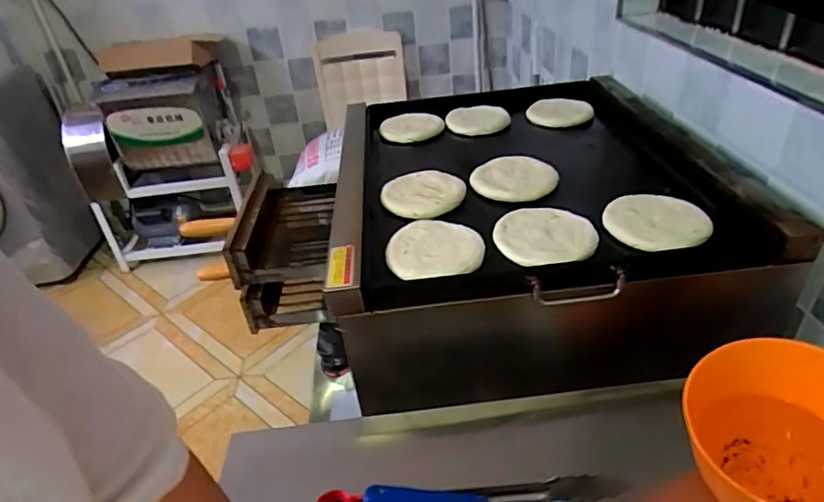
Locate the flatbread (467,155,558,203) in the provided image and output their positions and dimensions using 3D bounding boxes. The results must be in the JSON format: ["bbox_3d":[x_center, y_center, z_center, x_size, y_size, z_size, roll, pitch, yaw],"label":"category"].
[{"bbox_3d":[0.162,-0.120,0.832,0.133,0.022,0.108,2,35,12],"label":"flatbread"}]

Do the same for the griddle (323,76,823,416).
[{"bbox_3d":[0.169,-0.074,0.925,0.598,0.211,0.670,-8,34,-3],"label":"griddle"}]

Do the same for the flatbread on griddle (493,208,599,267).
[{"bbox_3d":[0.178,-0.023,0.694,0.131,0.009,0.122,2,35,12],"label":"flatbread on griddle"}]

